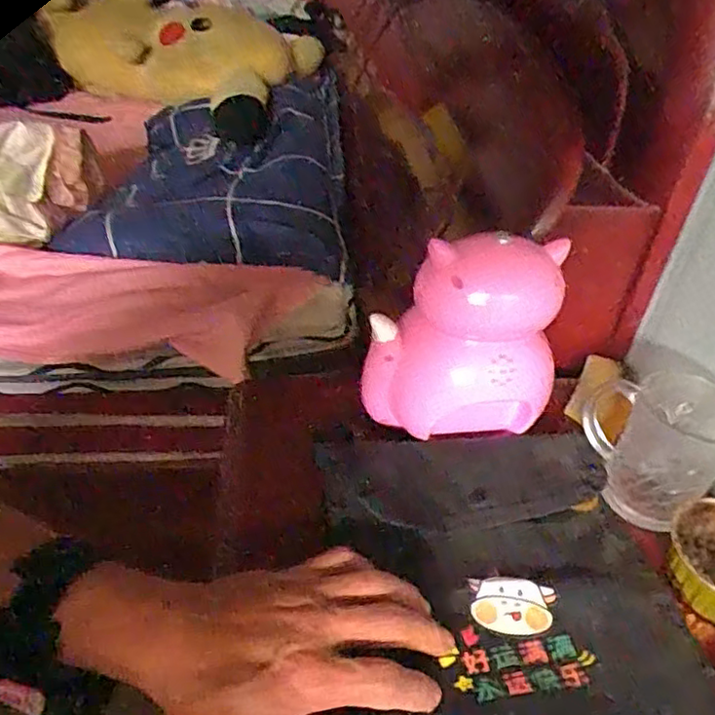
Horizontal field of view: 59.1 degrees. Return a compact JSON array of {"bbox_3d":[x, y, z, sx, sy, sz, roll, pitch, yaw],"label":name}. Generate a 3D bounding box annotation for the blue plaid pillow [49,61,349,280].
[{"bbox_3d":[-0.205,-0.309,0.996,0.355,0.109,0.613,2,39,-5],"label":"blue plaid pillow"}]

